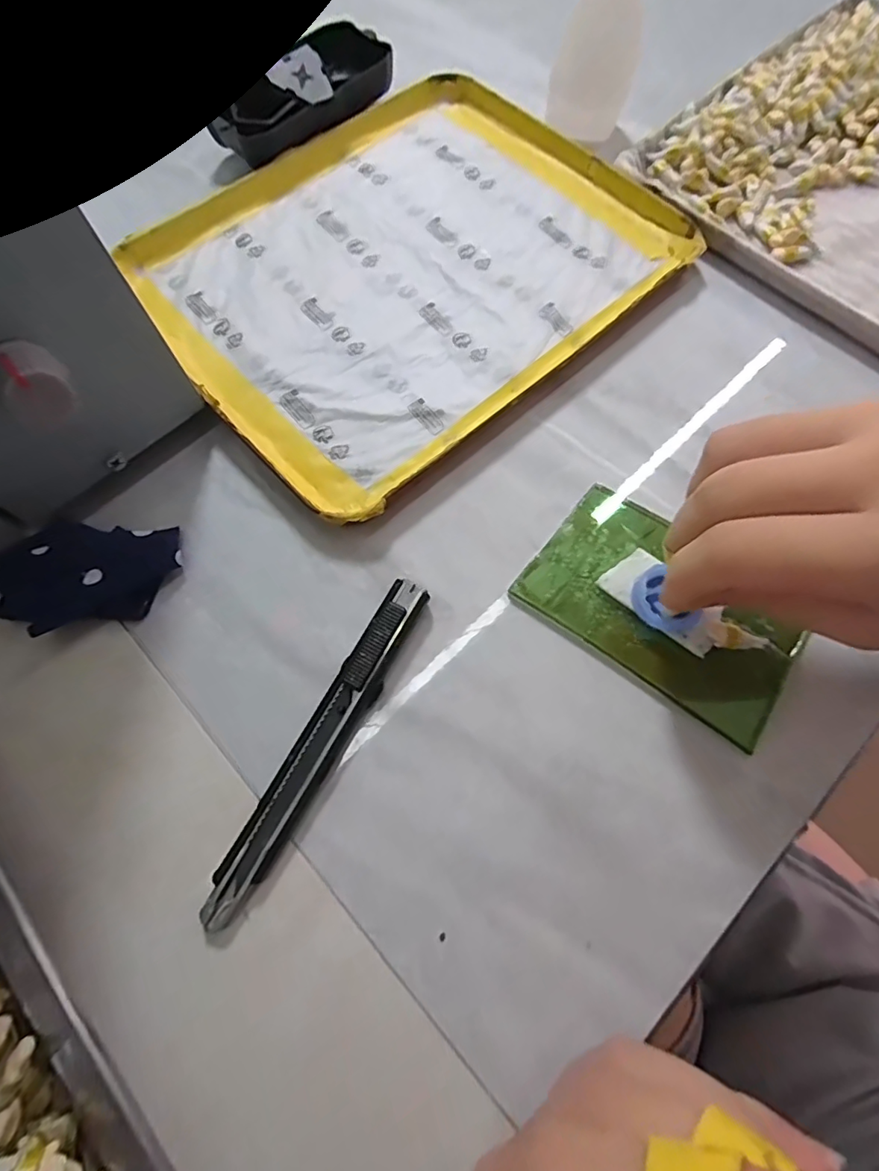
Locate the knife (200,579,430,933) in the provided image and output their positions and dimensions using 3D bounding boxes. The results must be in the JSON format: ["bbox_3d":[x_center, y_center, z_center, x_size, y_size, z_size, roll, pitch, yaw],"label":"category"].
[{"bbox_3d":[-0.042,0.057,0.192,0.016,0.009,0.133,27,73,10],"label":"knife"}]

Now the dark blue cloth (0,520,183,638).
[{"bbox_3d":[-0.146,-0.004,0.212,0.072,0.015,0.046,2,71,2],"label":"dark blue cloth"}]

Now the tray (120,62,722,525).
[{"bbox_3d":[-0.018,-0.167,0.266,0.241,0.011,0.197,-40,75,-11],"label":"tray"}]

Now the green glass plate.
[{"bbox_3d":[0.090,0.007,0.209,0.103,0.005,0.066,35,75,12],"label":"green glass plate"}]

